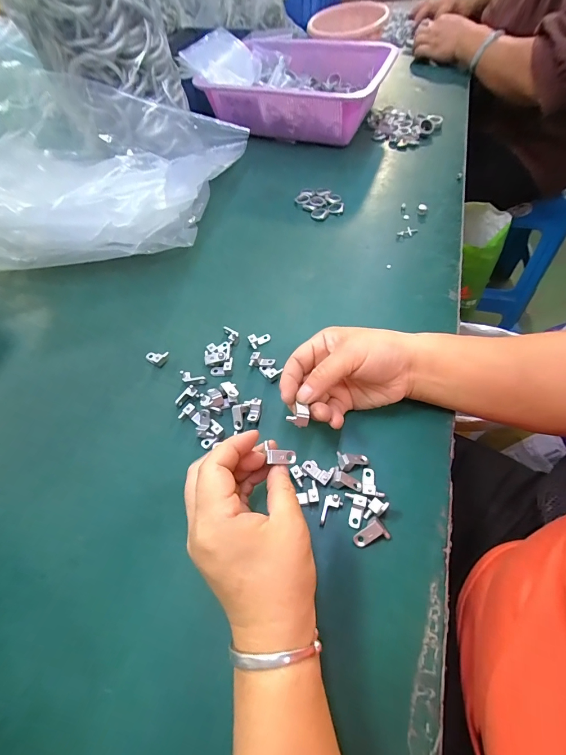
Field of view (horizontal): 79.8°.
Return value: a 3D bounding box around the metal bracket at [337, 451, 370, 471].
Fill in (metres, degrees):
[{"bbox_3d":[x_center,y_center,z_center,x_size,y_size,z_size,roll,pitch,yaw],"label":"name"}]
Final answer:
[{"bbox_3d":[0.059,0.068,0.282,0.025,0.010,0.016,-7,57,0],"label":"metal bracket"}]

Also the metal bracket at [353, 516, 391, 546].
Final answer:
[{"bbox_3d":[0.065,0.117,0.251,0.025,0.011,0.016,-30,60,-14],"label":"metal bracket"}]

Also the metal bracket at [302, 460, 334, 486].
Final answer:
[{"bbox_3d":[0.029,0.077,0.279,0.025,0.006,0.015,24,62,34],"label":"metal bracket"}]

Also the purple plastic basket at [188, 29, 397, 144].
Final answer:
[{"bbox_3d":[0.037,-0.503,0.592,0.282,0.093,0.224,22,62,17],"label":"purple plastic basket"}]

